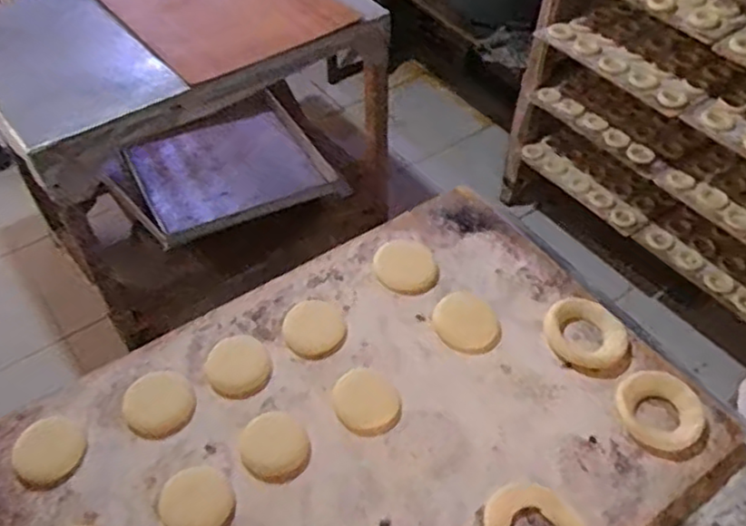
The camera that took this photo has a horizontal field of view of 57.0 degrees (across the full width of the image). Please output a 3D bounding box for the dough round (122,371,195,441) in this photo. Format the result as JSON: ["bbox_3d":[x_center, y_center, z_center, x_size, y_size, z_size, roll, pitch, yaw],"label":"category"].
[{"bbox_3d":[-0.205,0.136,0.659,0.063,0.016,0.061,0,48,0],"label":"dough round"}]

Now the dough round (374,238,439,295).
[{"bbox_3d":[0.038,0.004,0.784,0.068,0.009,0.075,-11,49,-10],"label":"dough round"}]

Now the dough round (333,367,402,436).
[{"bbox_3d":[-0.007,0.136,0.670,0.059,0.008,0.067,-37,58,-28],"label":"dough round"}]

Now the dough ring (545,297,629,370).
[{"bbox_3d":[0.222,0.073,0.721,0.066,0.022,0.083,-28,54,-23],"label":"dough ring"}]

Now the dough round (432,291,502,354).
[{"bbox_3d":[0.100,0.063,0.742,0.067,0.006,0.074,-17,51,-15],"label":"dough round"}]

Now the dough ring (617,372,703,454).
[{"bbox_3d":[0.276,0.140,0.663,0.073,0.016,0.079,0,48,0],"label":"dough ring"}]

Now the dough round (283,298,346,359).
[{"bbox_3d":[-0.062,0.068,0.725,0.061,0.010,0.064,0,48,0],"label":"dough round"}]

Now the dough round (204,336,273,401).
[{"bbox_3d":[-0.135,0.103,0.693,0.062,0.008,0.069,-28,54,-23],"label":"dough round"}]

